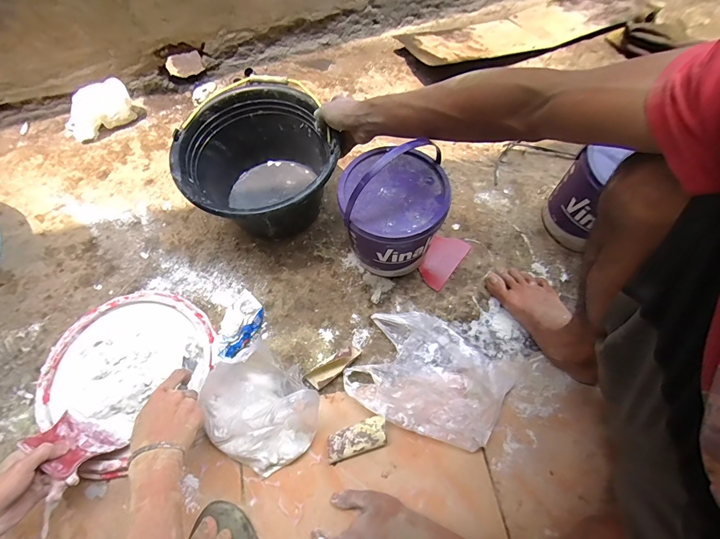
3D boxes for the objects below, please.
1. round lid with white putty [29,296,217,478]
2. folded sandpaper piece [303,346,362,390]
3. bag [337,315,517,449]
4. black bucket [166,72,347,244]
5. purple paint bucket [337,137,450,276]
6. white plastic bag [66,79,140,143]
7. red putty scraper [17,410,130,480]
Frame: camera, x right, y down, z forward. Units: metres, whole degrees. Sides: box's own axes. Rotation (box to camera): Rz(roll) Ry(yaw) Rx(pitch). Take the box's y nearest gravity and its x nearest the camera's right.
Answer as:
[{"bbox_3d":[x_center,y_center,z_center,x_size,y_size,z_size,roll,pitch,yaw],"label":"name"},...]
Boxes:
[{"bbox_3d":[-0.418,0.170,0.617,0.257,0.044,0.284,38,72,16],"label":"round lid with white putty"},{"bbox_3d":[-0.049,0.172,0.608,0.107,0.028,0.037,-38,71,-14],"label":"folded sandpaper piece"},{"bbox_3d":[0.123,0.184,0.598,0.256,0.048,0.188,23,69,10],"label":"bag"},{"bbox_3d":[-0.189,-0.189,0.696,0.280,0.186,0.291,0,66,1],"label":"black bucket"},{"bbox_3d":[0.055,-0.104,0.602,0.170,0.281,0.162,0,68,0],"label":"purple paint bucket"},{"bbox_3d":[-0.661,-0.400,0.854,0.183,0.079,0.085,-37,71,-14],"label":"white plastic bag"},{"bbox_3d":[-0.445,0.273,0.531,0.113,0.086,0.006,24,107,3],"label":"red putty scraper"}]

